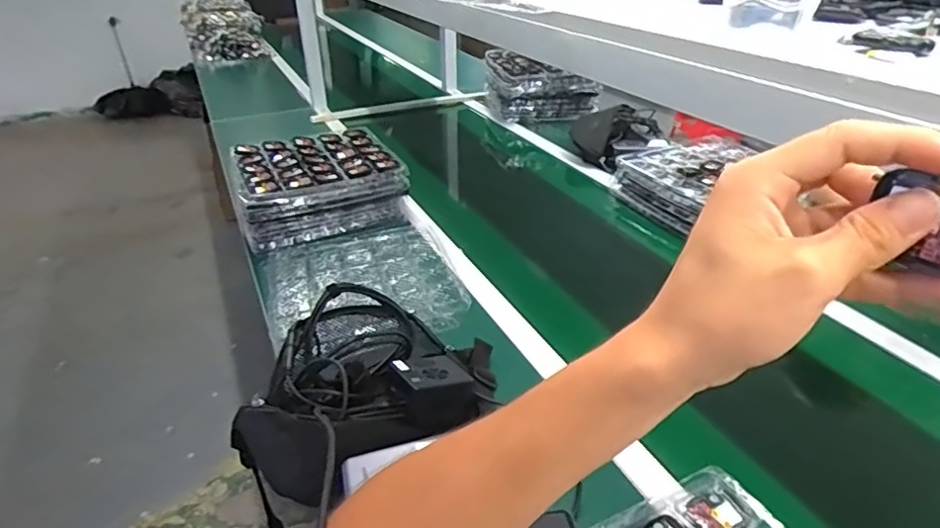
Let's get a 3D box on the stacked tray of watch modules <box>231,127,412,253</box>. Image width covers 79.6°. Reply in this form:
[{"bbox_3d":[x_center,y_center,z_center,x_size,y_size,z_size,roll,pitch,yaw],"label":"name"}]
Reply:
[{"bbox_3d":[-0.287,-0.150,1.083,0.290,0.115,0.239,-12,33,-18],"label":"stacked tray of watch modules"}]

